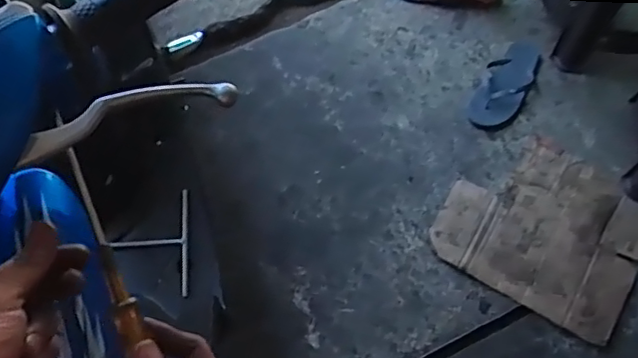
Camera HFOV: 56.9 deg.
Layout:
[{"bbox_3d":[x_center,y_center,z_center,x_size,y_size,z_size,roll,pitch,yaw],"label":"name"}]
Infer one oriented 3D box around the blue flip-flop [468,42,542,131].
[{"bbox_3d":[0.482,-0.246,1.515,0.118,0.031,0.277,29,72,11],"label":"blue flip-flop"}]

